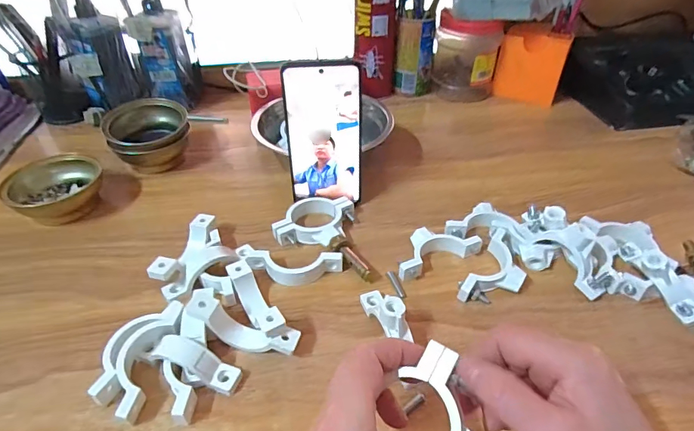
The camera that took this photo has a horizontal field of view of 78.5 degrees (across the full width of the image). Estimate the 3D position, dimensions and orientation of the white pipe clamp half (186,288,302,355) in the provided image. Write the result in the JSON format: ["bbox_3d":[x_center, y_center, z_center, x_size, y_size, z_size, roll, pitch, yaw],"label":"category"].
[{"bbox_3d":[-0.082,0.089,0.336,0.089,0.035,0.024,13,42,16],"label":"white pipe clamp half"}]

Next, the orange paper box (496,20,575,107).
[{"bbox_3d":[0.293,-0.237,0.668,0.097,0.098,0.063,21,45,24],"label":"orange paper box"}]

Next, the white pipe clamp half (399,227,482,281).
[{"bbox_3d":[0.082,0.031,0.413,0.090,0.018,0.044,-18,43,-20],"label":"white pipe clamp half"}]

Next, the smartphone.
[{"bbox_3d":[-0.023,-0.080,0.430,0.075,0.146,0.006,-3,35,-2],"label":"smartphone"}]

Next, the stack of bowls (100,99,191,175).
[{"bbox_3d":[-0.251,-0.101,0.544,0.095,0.069,0.079,-18,43,-20],"label":"stack of bowls"}]

